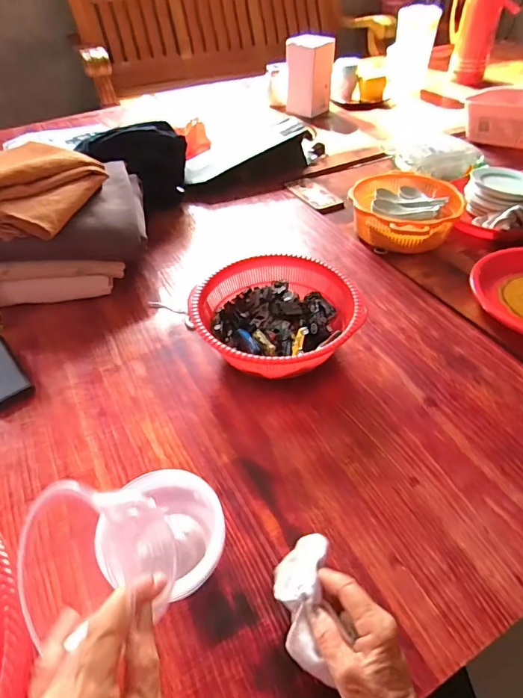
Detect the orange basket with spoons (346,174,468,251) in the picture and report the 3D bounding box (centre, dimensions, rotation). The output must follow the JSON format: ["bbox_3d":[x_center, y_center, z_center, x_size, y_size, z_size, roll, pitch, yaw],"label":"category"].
[{"bbox_3d":[0.278,-0.271,0.874,0.205,0.071,0.237,14,48,16],"label":"orange basket with spoons"}]

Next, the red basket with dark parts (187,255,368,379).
[{"bbox_3d":[0.019,-0.044,0.664,0.226,0.094,0.223,-1,44,1],"label":"red basket with dark parts"}]

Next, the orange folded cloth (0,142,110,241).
[{"bbox_3d":[-0.416,-0.276,0.735,0.246,0.071,0.238,10,45,11],"label":"orange folded cloth"}]

